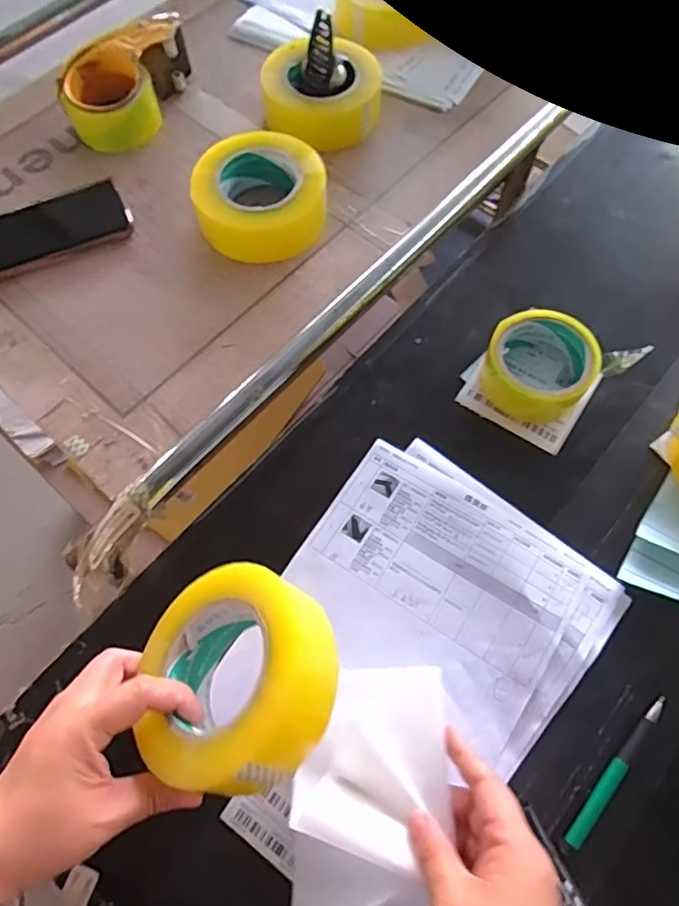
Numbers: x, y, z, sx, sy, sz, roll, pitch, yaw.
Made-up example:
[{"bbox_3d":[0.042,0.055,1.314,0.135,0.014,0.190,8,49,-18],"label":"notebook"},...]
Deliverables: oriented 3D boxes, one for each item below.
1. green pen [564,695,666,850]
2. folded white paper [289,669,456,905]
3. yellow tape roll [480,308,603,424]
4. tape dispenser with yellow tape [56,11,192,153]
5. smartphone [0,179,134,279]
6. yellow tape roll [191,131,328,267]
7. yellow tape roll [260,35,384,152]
[{"bbox_3d":[0.199,0.225,0.400,0.012,0.008,0.122,40,72,14],"label":"green pen"},{"bbox_3d":[0.016,0.233,0.360,0.089,0.027,0.186,20,67,7],"label":"folded white paper"},{"bbox_3d":[0.182,-0.081,0.511,0.093,0.053,0.088,1,68,-1],"label":"yellow tape roll"},{"bbox_3d":[-0.234,-0.406,0.610,0.087,0.061,0.150,20,69,6],"label":"tape dispenser with yellow tape"},{"bbox_3d":[-0.295,-0.224,0.557,0.163,0.014,0.088,-26,71,-12],"label":"smartphone"},{"bbox_3d":[-0.076,-0.249,0.546,0.129,0.057,0.123,1,68,-1],"label":"yellow tape roll"},{"bbox_3d":[-0.022,-0.379,0.603,0.123,0.058,0.122,1,68,-1],"label":"yellow tape roll"}]

